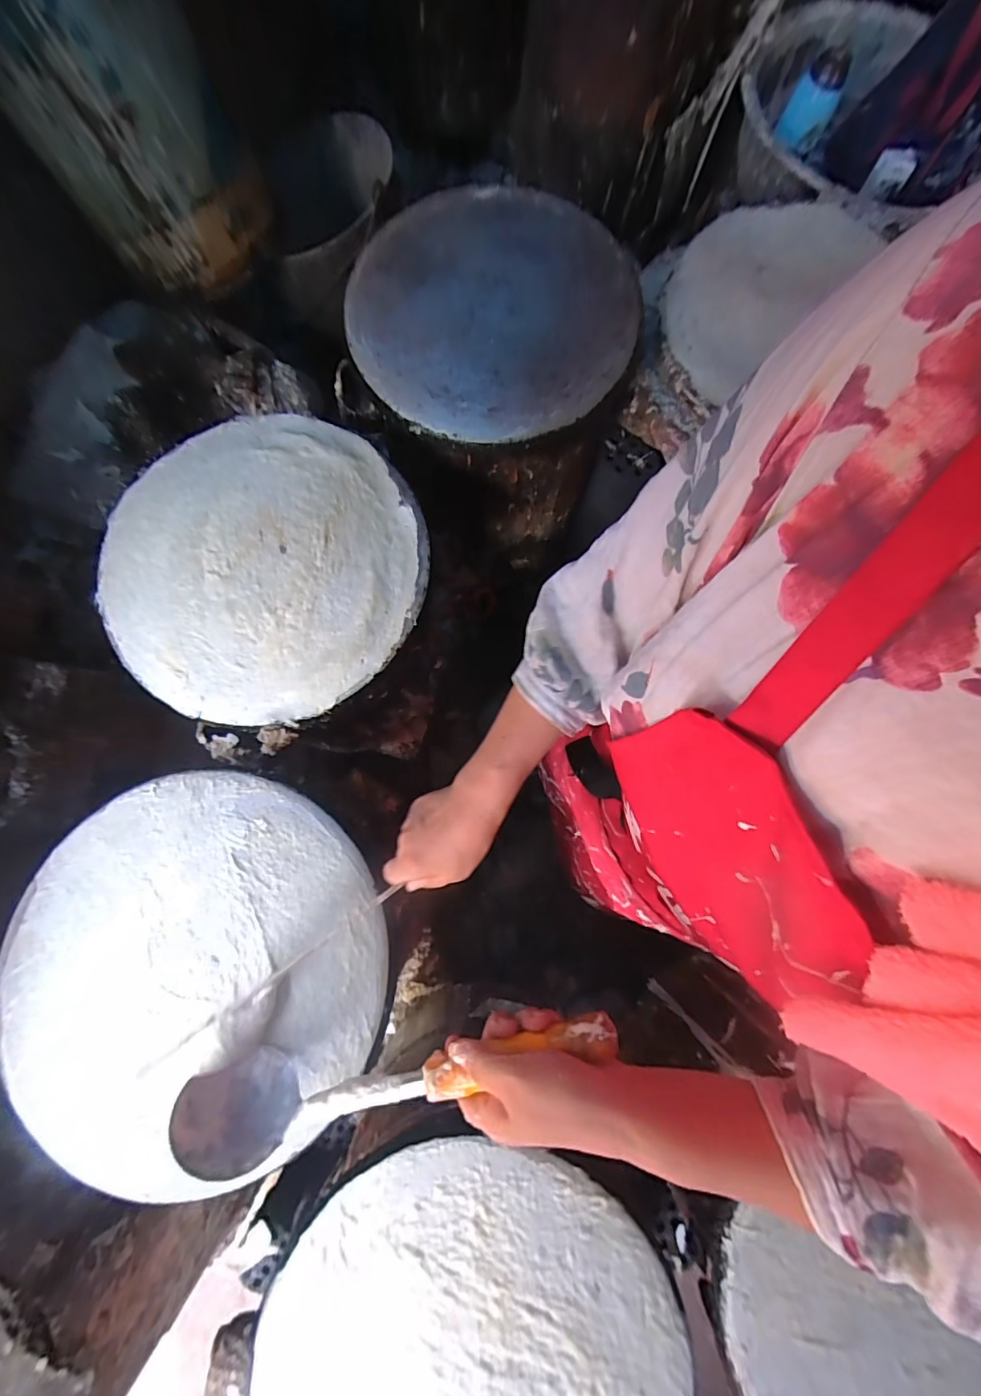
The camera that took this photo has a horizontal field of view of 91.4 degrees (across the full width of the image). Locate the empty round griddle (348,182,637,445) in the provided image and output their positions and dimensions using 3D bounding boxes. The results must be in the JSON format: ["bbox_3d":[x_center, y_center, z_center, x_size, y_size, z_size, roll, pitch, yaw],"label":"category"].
[{"bbox_3d":[0.007,-0.507,0.628,0.353,0.043,0.386,0,79,-1],"label":"empty round griddle"}]

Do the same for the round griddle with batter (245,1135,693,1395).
[{"bbox_3d":[-0.019,0.603,0.416,0.361,0.021,0.359,0,80,1],"label":"round griddle with batter"}]

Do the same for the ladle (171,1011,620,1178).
[{"bbox_3d":[-0.080,0.298,0.368,0.369,0.082,0.070,-22,79,17],"label":"ladle"}]

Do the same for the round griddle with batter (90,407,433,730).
[{"bbox_3d":[-0.259,-0.156,0.556,0.359,0.020,0.352,0,79,-1],"label":"round griddle with batter"}]

